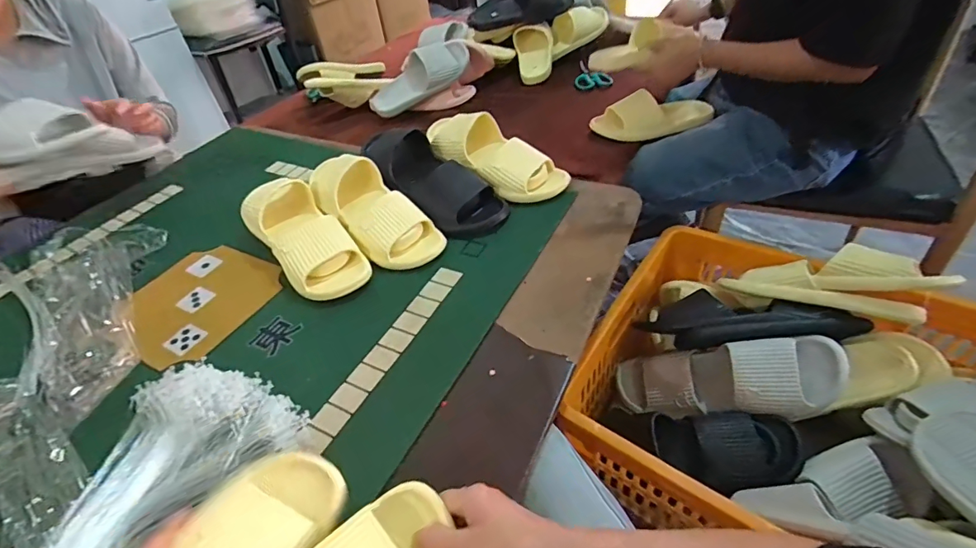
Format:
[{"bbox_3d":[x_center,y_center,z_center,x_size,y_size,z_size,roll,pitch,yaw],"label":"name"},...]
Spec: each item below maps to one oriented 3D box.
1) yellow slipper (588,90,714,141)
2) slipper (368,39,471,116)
[{"bbox_3d":[0.313,-0.292,0.860,0.225,0.072,0.067,-6,42,2],"label":"yellow slipper"},{"bbox_3d":[-0.163,-0.455,1.066,0.250,0.091,0.080,-30,41,11],"label":"slipper"}]

